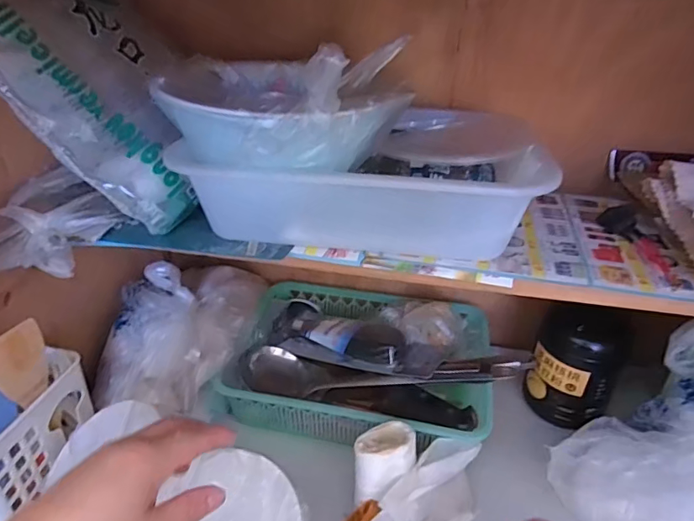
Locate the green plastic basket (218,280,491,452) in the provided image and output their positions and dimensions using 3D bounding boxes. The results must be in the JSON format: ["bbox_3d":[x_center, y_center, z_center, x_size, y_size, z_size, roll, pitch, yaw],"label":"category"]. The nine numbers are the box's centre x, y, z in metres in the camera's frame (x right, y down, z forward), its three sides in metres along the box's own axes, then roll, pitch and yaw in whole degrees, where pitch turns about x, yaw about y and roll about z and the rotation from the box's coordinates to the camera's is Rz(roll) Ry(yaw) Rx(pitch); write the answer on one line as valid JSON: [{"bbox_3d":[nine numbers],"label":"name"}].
[{"bbox_3d":[0.022,0.125,0.631,0.314,0.081,0.241,7,30,10],"label":"green plastic basket"}]

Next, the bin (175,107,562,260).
[{"bbox_3d":[0.025,-0.085,0.477,0.296,0.084,0.214,5,30,8],"label":"bin"}]

